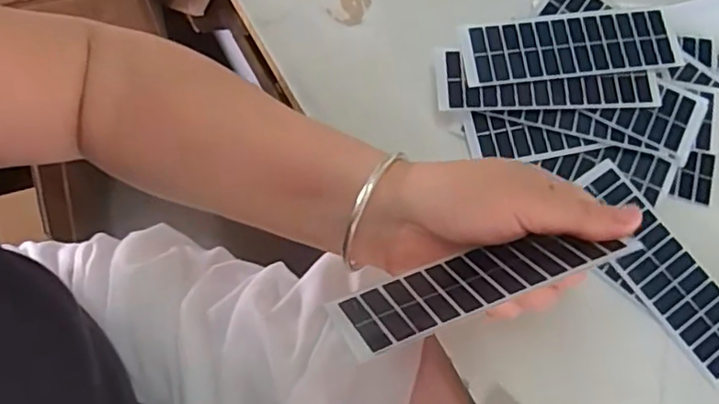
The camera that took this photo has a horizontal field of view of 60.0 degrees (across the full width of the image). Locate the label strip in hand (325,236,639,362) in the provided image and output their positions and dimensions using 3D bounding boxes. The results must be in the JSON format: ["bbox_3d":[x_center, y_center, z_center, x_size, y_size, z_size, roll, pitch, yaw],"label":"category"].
[{"bbox_3d":[0.053,0.035,0.276,0.131,0.006,0.042,-18,28,-13],"label":"label strip in hand"}]

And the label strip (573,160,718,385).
[{"bbox_3d":[0.175,0.038,0.363,0.045,0.004,0.135,-33,75,-13],"label":"label strip"}]

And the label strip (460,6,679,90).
[{"bbox_3d":[0.132,-0.098,0.392,0.135,0.005,0.045,-6,73,-3],"label":"label strip"}]

